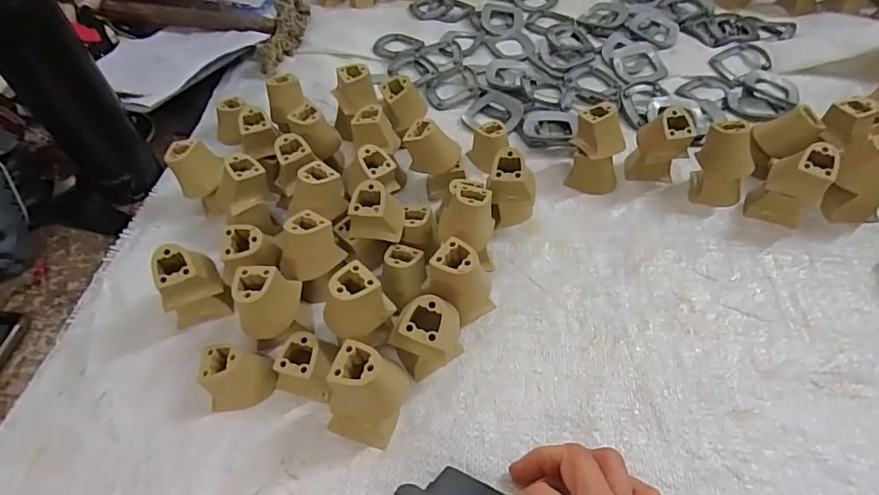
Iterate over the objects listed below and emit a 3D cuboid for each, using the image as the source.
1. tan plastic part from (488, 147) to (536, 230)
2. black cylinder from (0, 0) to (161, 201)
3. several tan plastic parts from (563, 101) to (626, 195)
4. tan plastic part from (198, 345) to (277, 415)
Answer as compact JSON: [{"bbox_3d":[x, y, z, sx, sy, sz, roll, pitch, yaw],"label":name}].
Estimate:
[{"bbox_3d":[0.064,-0.051,0.433,0.039,0.068,0.031,8,52,9],"label":"tan plastic part"},{"bbox_3d":[-0.318,-0.134,0.418,0.064,0.224,0.052,-37,58,-24],"label":"black cylinder"},{"bbox_3d":[0.149,-0.092,0.463,0.048,0.067,0.048,16,54,15],"label":"several tan plastic parts"},{"bbox_3d":[-0.143,0.091,0.351,0.043,0.036,0.035,-2,51,2],"label":"tan plastic part"}]

